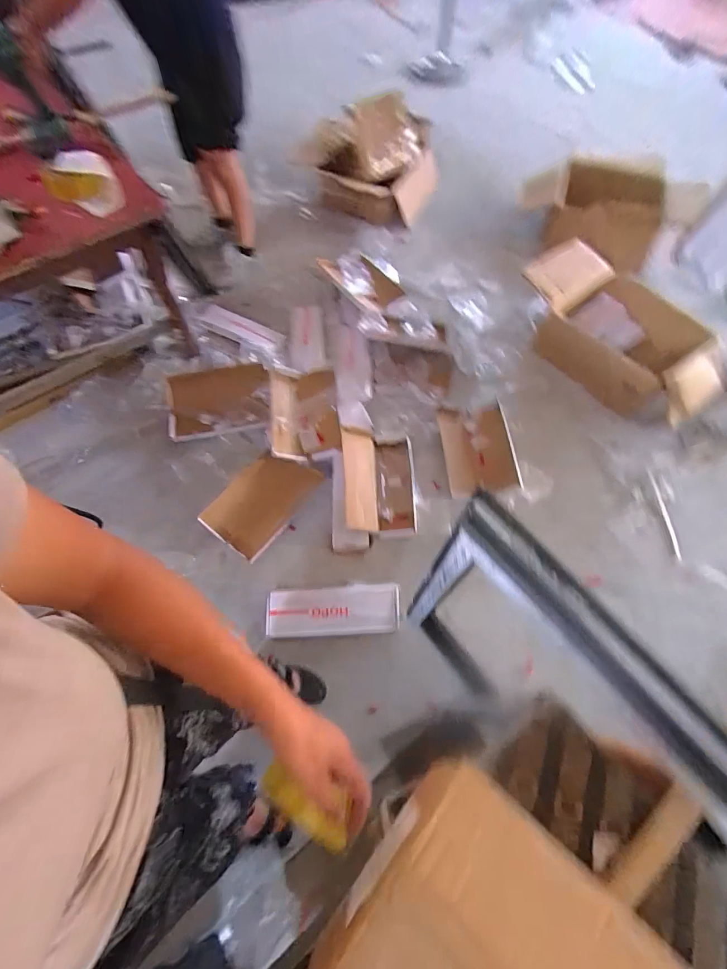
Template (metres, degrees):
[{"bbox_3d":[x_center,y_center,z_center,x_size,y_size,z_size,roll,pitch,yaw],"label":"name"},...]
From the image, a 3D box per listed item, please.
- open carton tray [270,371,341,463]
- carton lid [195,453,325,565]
[{"bbox_3d":[-0.231,-0.286,1.650,0.260,0.115,0.431,-5,62,-3],"label":"open carton tray"},{"bbox_3d":[-0.358,0.048,1.483,0.251,0.052,0.387,31,66,15],"label":"carton lid"}]

